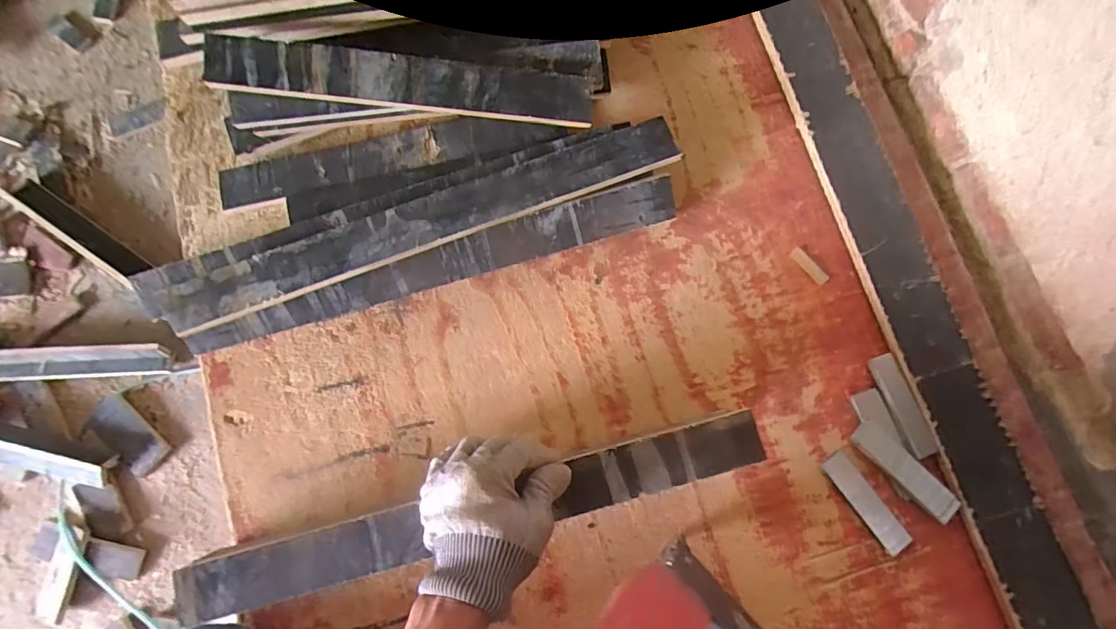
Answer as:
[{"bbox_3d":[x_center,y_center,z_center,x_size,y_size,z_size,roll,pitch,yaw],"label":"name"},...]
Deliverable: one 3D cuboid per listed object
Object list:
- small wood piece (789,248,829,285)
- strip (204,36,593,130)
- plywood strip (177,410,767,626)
[{"bbox_3d":[0.272,-0.052,0.537,0.015,0.004,0.047,-42,82,-7],"label":"small wood piece"},{"bbox_3d":[-0.150,-0.229,0.491,0.365,0.013,0.053,5,98,-5],"label":"strip"},{"bbox_3d":[-0.068,0.171,0.426,0.499,0.013,0.056,-13,80,-1],"label":"plywood strip"}]

